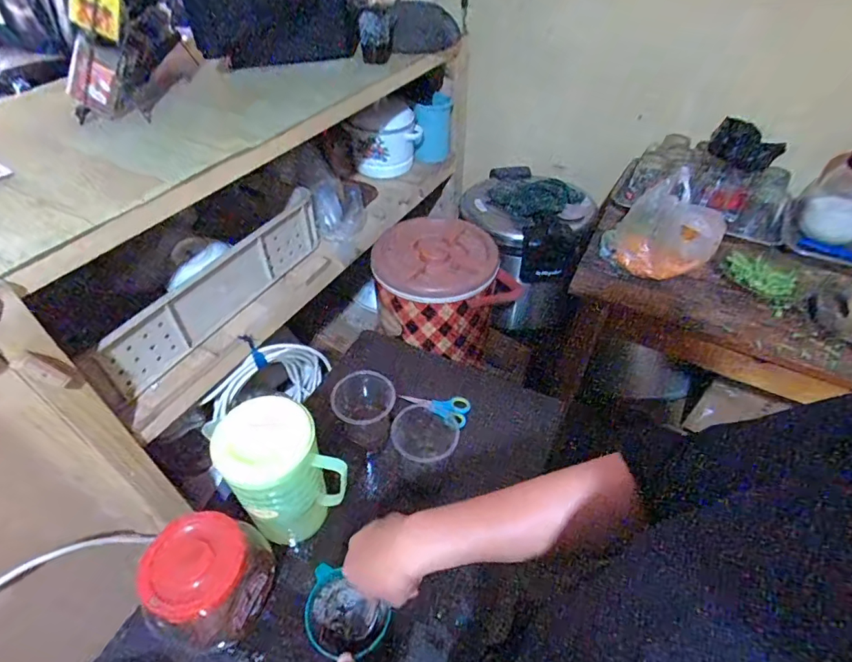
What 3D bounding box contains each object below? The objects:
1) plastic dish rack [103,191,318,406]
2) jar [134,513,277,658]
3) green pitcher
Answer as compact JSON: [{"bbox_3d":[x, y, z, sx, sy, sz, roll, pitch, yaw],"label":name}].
[{"bbox_3d":[-0.389,-0.096,0.952,0.041,0.104,0.538,23,49,19],"label":"plastic dish rack"},{"bbox_3d":[-0.240,0.280,0.527,0.104,0.134,0.102,1,46,-1],"label":"jar"},{"bbox_3d":[-0.179,0.182,0.589,0.106,0.190,0.107,-31,54,-28],"label":"green pitcher"}]

